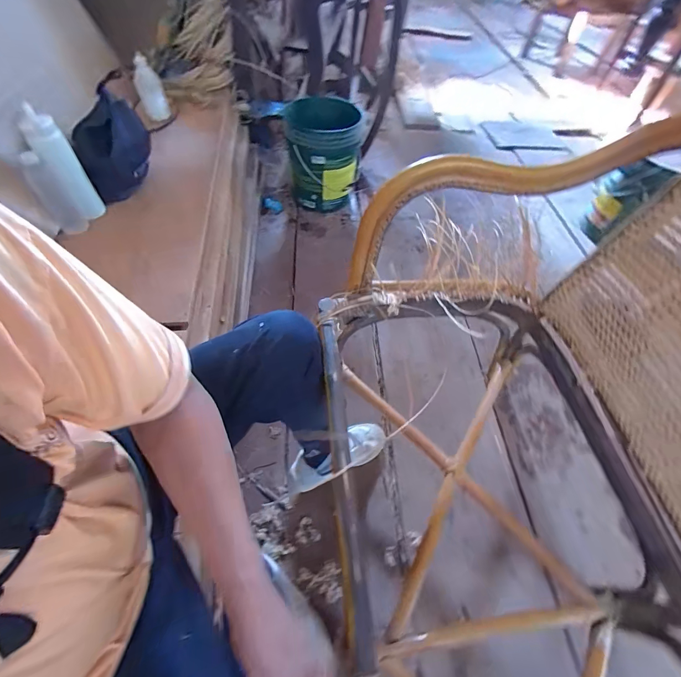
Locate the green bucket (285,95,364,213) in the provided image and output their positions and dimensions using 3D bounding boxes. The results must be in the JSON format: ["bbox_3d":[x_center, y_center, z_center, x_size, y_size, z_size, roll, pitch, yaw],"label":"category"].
[{"bbox_3d":[-0.073,-0.723,1.375,0.275,0.333,0.284,0,54,-5],"label":"green bucket"}]

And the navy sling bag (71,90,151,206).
[{"bbox_3d":[-0.547,-0.453,0.844,0.140,0.197,0.147,-8,55,-10],"label":"navy sling bag"}]

